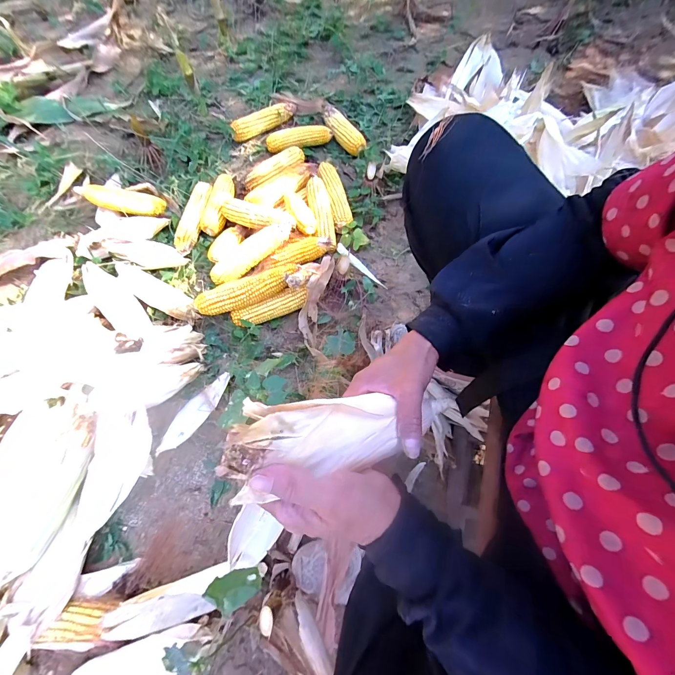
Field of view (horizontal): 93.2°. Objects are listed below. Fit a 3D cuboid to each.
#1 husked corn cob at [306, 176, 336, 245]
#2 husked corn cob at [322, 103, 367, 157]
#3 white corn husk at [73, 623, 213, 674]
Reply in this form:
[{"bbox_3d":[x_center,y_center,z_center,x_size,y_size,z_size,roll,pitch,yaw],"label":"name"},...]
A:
[{"bbox_3d":[-0.039,-0.302,0.762,0.052,0.040,0.179,-13,83,-5],"label":"husked corn cob"},{"bbox_3d":[0.012,-0.588,0.910,0.057,0.043,0.197,-32,71,-12],"label":"husked corn cob"},{"bbox_3d":[-0.298,0.484,0.464,0.225,0.038,0.054,-19,69,-7],"label":"white corn husk"}]

